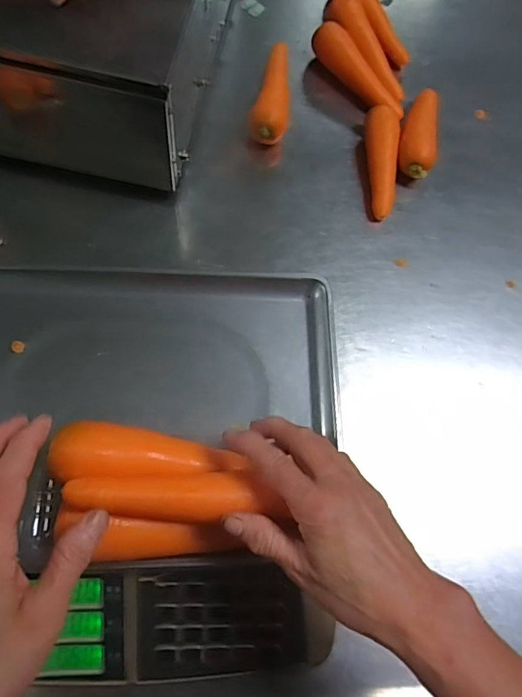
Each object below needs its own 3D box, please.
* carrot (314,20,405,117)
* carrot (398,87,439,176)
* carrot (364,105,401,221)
[{"bbox_3d":[0.132,-0.370,0.654,0.040,0.044,0.168,-35,76,-13],"label":"carrot"},{"bbox_3d":[0.211,-0.284,0.630,0.050,0.040,0.143,17,72,4],"label":"carrot"},{"bbox_3d":[0.153,-0.239,0.611,0.042,0.040,0.154,3,71,-1],"label":"carrot"}]

